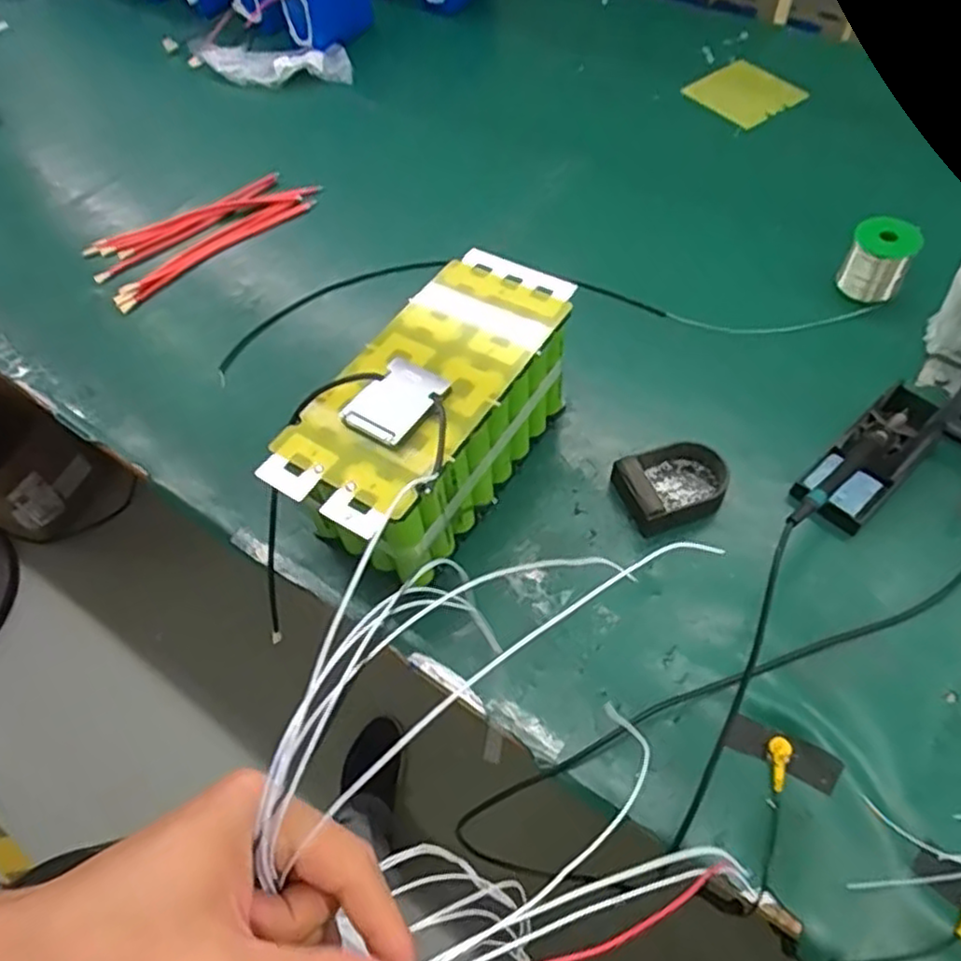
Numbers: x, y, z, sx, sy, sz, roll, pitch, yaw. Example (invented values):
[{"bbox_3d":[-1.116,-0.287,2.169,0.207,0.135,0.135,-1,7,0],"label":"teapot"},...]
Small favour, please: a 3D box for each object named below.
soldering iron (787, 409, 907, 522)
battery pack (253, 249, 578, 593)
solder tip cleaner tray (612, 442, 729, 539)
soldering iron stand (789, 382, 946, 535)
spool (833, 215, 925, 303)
[{"bbox_3d":[0.322,-0.016,0.608,0.232,0.013,0.018,-30,59,-34],"label":"soldering iron"},{"bbox_3d":[-0.039,-0.062,0.670,0.139,0.147,0.307,27,63,19],"label":"battery pack"},{"bbox_3d":[0.190,0.004,0.695,0.104,0.046,0.081,-24,60,-11],"label":"solder tip cleaner tray"},{"bbox_3d":[0.381,-0.029,0.678,0.150,0.068,0.071,-39,64,-18],"label":"soldering iron stand"},{"bbox_3d":[0.464,-0.258,0.820,0.066,0.075,0.066,-2,58,3],"label":"spool"}]

